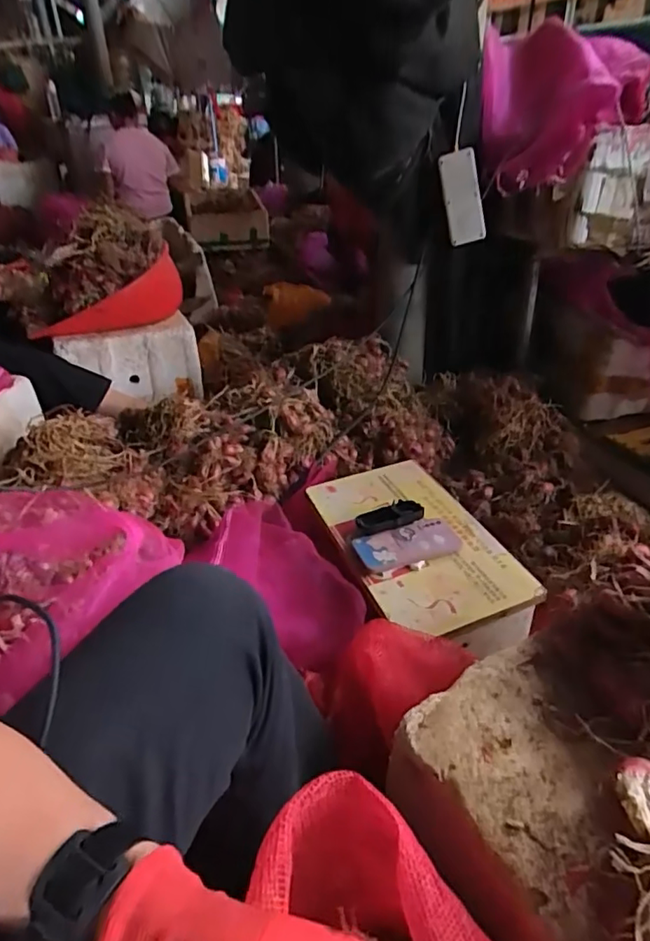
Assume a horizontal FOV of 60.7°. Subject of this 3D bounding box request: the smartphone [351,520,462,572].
[{"bbox_3d":[0.134,0.116,0.880,0.168,0.014,0.077,-12,44,-16],"label":"smartphone"}]

